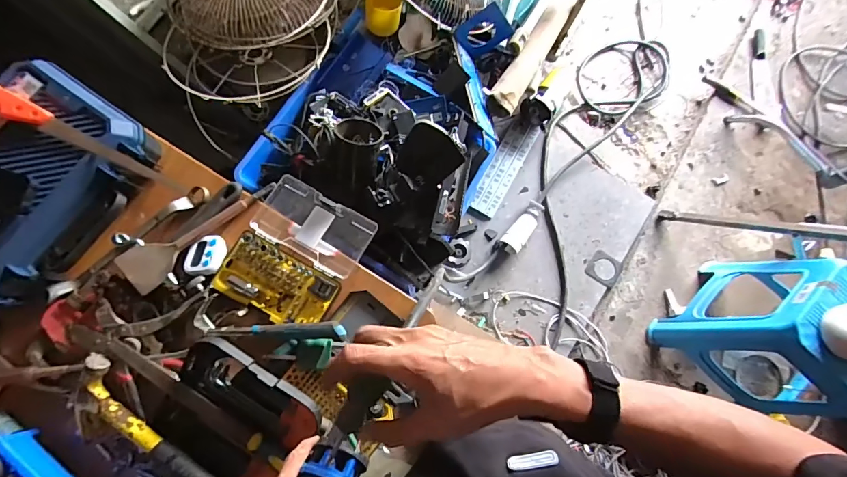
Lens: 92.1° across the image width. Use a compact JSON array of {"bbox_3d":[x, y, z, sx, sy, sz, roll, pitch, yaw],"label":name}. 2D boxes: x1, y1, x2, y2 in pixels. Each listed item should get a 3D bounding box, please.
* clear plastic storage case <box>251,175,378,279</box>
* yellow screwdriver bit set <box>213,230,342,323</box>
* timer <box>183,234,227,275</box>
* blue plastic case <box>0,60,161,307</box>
[{"bbox_3d":[-0.188,-0.022,0.703,0.193,0.026,0.112,28,78,5],"label":"clear plastic storage case"},{"bbox_3d":[-0.239,0.072,0.667,0.183,0.028,0.107,28,78,5],"label":"yellow screwdriver bit set"},{"bbox_3d":[-0.358,0.026,0.666,0.059,0.014,0.066,7,77,1],"label":"timer"},{"bbox_3d":[-0.623,-0.080,0.636,0.258,0.096,0.358,36,79,7],"label":"blue plastic case"}]

